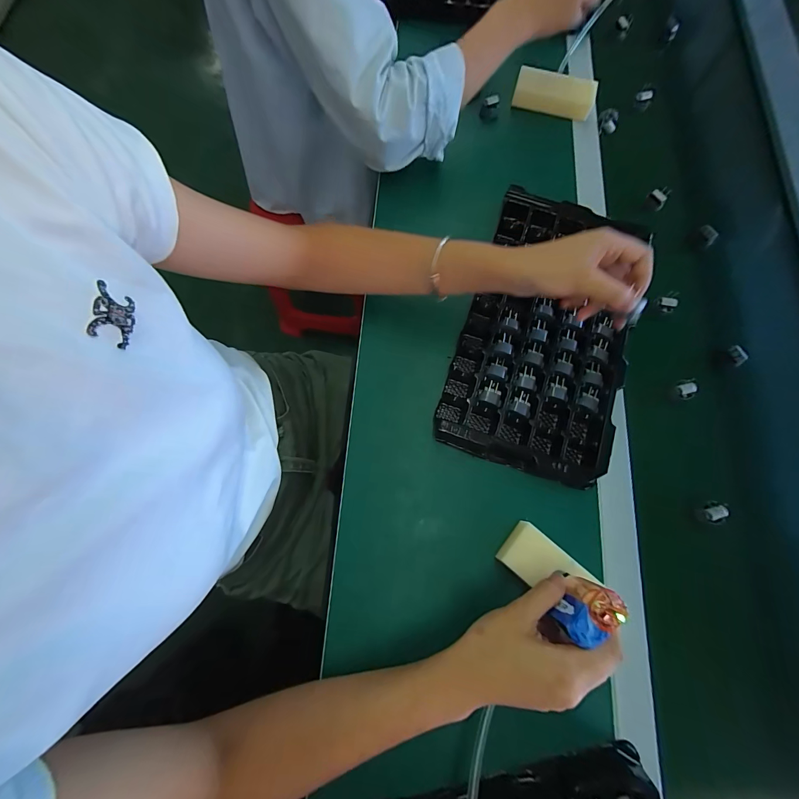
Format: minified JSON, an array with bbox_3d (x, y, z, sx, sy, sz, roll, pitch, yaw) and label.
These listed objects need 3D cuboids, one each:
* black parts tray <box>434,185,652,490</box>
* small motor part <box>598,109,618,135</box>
[{"bbox_3d":[0.184,-0.086,0.439,0.192,0.042,0.351,19,75,3],"label":"black parts tray"},{"bbox_3d":[0.328,-0.438,0.542,0.026,0.023,0.028,1,75,-2],"label":"small motor part"}]

